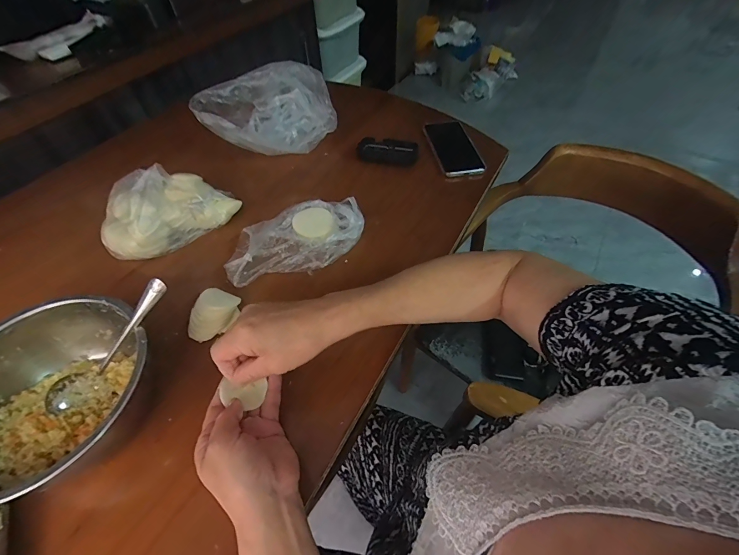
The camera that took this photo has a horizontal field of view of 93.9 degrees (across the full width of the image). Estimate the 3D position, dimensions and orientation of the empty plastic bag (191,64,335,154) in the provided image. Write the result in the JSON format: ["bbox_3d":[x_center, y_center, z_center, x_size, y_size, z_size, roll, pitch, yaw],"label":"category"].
[{"bbox_3d":[-0.180,-0.292,0.618,0.234,0.117,0.106,-26,55,-16],"label":"empty plastic bag"}]

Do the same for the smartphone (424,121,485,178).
[{"bbox_3d":[0.157,-0.246,0.648,0.077,0.010,0.163,-9,52,-5],"label":"smartphone"}]

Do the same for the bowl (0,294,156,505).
[{"bbox_3d":[-0.308,0.113,0.338,0.163,0.077,0.179,-1,52,2],"label":"bowl"}]

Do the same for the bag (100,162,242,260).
[{"bbox_3d":[-0.306,-0.112,0.510,0.185,0.085,0.117,-36,59,-23],"label":"bag"}]

